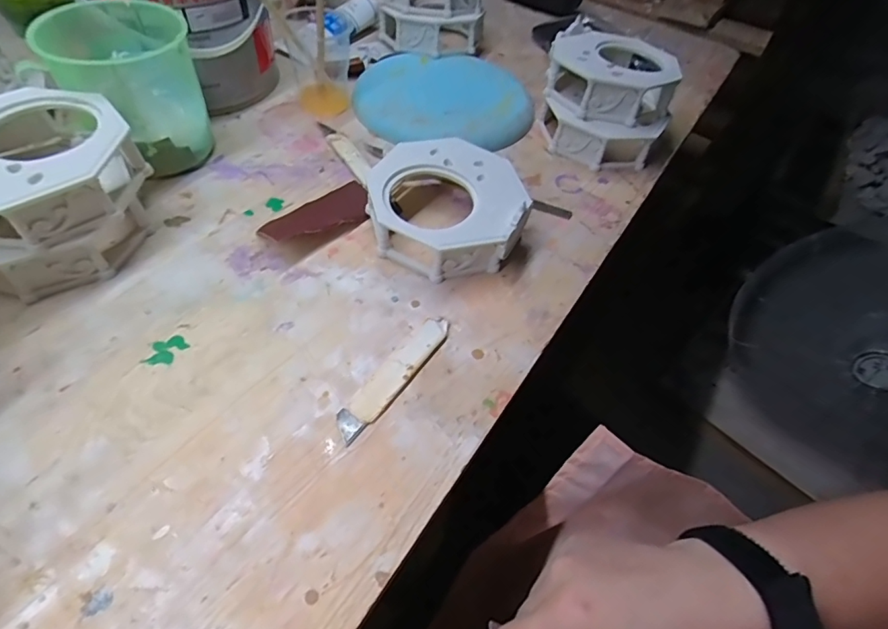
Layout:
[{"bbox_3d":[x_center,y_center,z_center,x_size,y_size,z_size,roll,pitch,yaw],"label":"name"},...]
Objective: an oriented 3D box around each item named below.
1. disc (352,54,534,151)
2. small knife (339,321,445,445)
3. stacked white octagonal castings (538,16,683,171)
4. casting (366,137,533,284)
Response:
[{"bbox_3d":[0.000,-0.222,0.489,0.175,0.021,0.162,11,52,3],"label":"disc"},{"bbox_3d":[-0.030,0.036,0.299,0.020,0.005,0.100,30,55,17],"label":"small knife"},{"bbox_3d":[0.155,-0.209,0.464,0.122,0.073,0.135,19,52,9],"label":"stacked white octagonal castings"},{"bbox_3d":[0.001,-0.084,0.372,0.115,0.043,0.115,-8,53,-12],"label":"casting"}]

